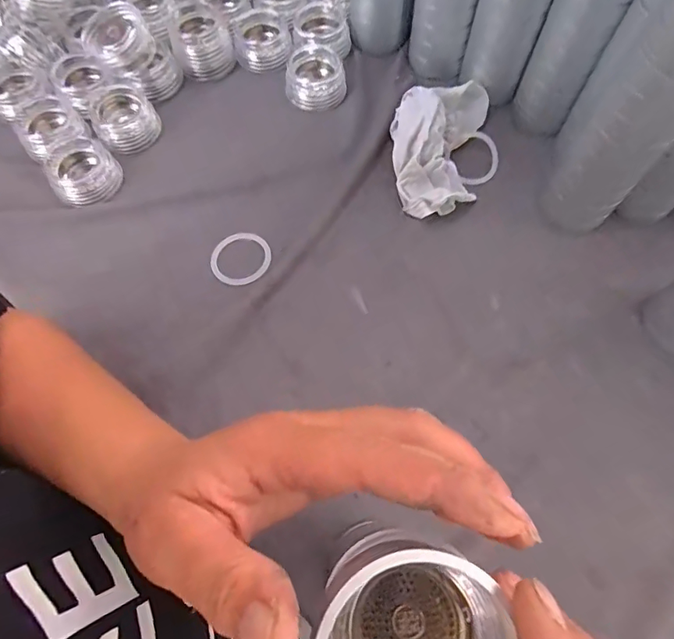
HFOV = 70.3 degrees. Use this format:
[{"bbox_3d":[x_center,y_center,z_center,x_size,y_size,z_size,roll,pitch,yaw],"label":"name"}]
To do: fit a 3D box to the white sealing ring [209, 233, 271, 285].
[{"bbox_3d":[-0.089,-0.057,0.445,0.055,0.006,0.054,0,67,0],"label":"white sealing ring"}]

